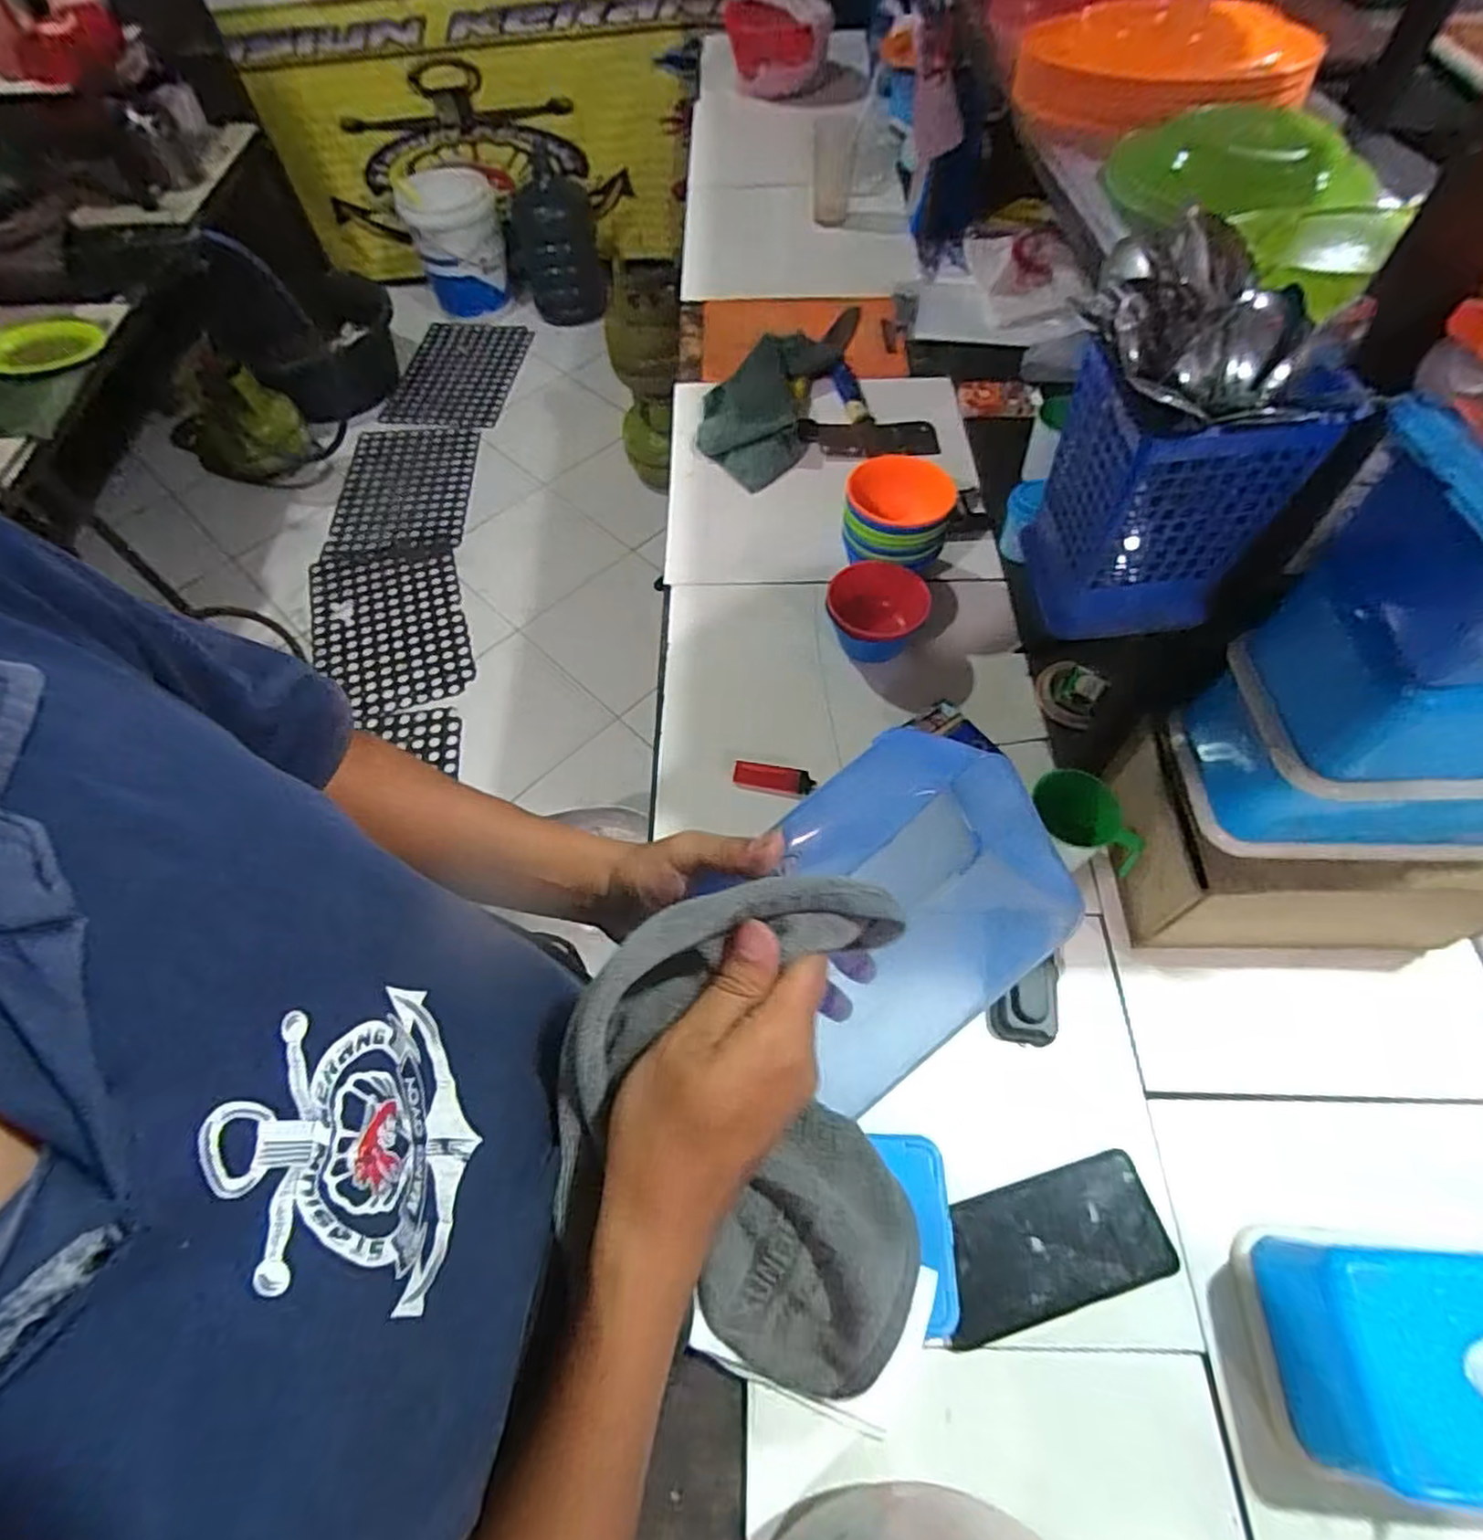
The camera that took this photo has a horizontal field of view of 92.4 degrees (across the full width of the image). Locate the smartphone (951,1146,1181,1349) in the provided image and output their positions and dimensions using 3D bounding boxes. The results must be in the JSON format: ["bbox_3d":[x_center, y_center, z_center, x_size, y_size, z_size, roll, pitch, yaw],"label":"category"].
[{"bbox_3d":[0.213,0.328,0.492,0.155,0.009,0.076,-16,63,-5],"label":"smartphone"}]

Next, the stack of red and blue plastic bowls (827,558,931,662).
[{"bbox_3d":[0.142,-0.152,0.758,0.103,0.079,0.110,4,60,3],"label":"stack of red and blue plastic bowls"}]

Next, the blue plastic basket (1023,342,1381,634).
[{"bbox_3d":[0.228,-0.155,0.393,0.099,0.151,0.088,3,60,2],"label":"blue plastic basket"}]

